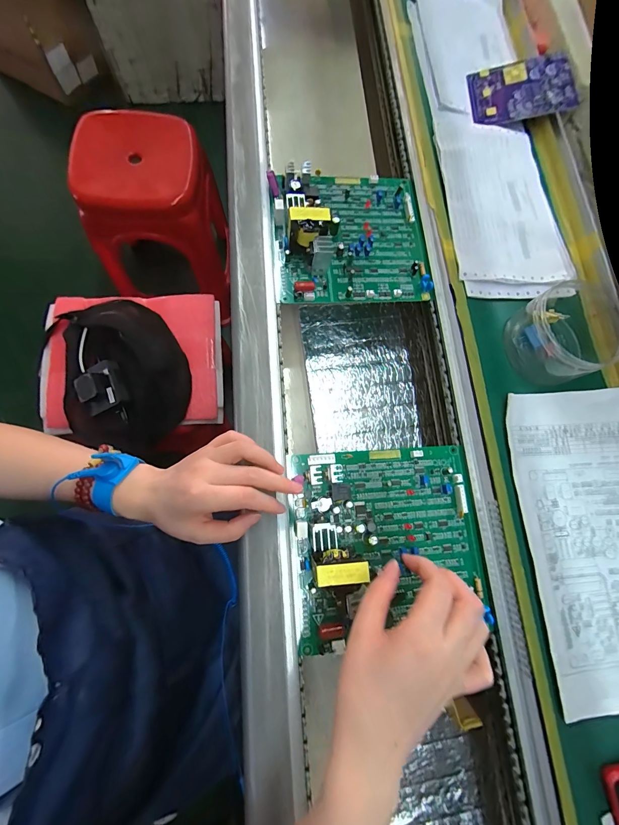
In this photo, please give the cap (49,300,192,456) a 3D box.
[{"bbox_3d":[-0.319,-0.066,0.576,0.196,0.086,0.256,-4,76,-6],"label":"cap"}]

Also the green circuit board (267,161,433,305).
[{"bbox_3d":[0.049,-0.219,0.375,0.184,0.058,0.175,-5,76,-6],"label":"green circuit board"}]

